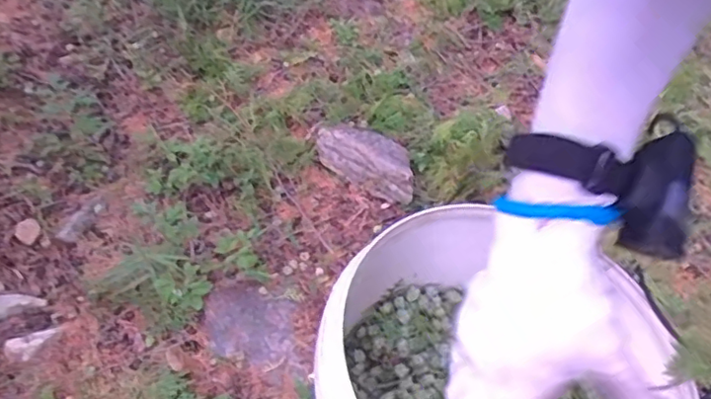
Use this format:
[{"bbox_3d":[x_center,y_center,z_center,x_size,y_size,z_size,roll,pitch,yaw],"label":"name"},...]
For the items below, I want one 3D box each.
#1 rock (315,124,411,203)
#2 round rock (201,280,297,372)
[{"bbox_3d":[0.029,-0.073,1.038,0.193,0.047,0.125,31,61,23],"label":"rock"},{"bbox_3d":[-0.150,0.172,0.839,0.132,0.026,0.110,13,55,12],"label":"round rock"}]

